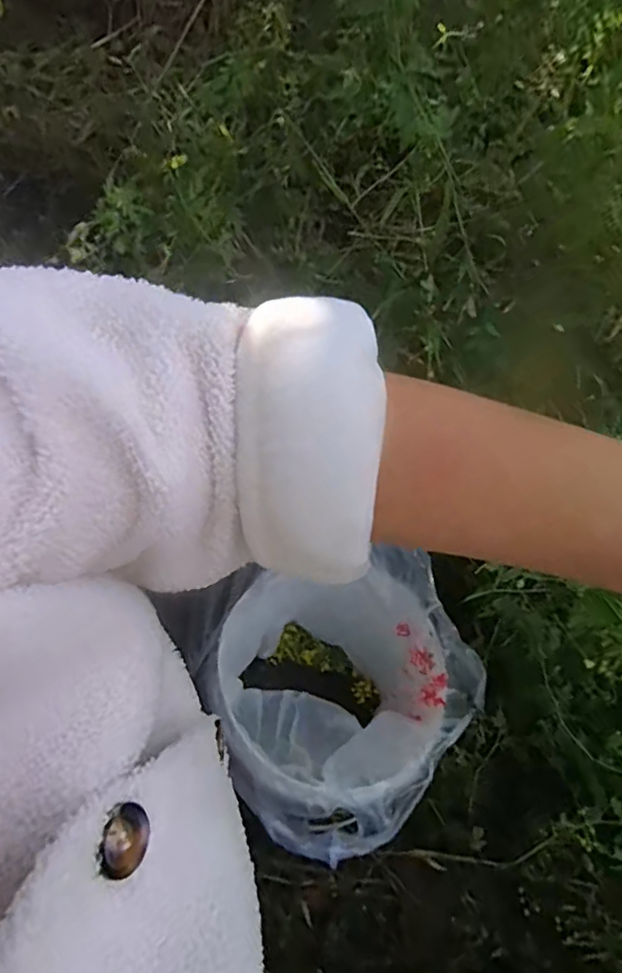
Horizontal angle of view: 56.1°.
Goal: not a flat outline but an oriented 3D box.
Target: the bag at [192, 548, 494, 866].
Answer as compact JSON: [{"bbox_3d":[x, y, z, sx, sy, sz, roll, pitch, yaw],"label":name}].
[{"bbox_3d":[0.027,0.208,0.622,0.228,0.213,0.276,37,70,14],"label":"bag"}]

